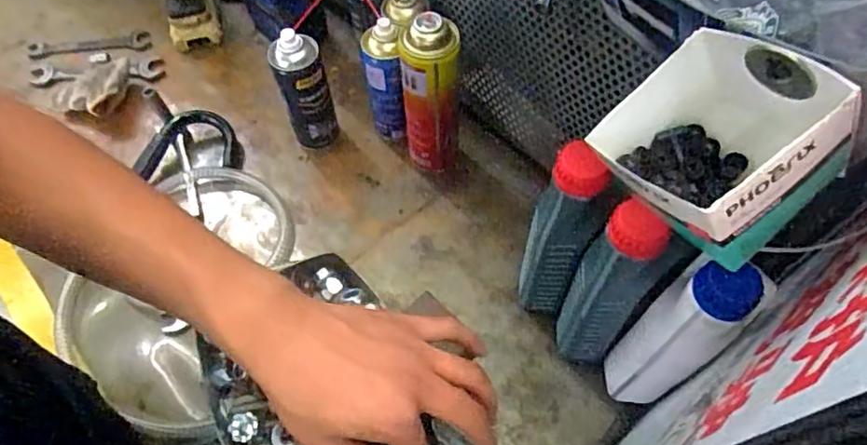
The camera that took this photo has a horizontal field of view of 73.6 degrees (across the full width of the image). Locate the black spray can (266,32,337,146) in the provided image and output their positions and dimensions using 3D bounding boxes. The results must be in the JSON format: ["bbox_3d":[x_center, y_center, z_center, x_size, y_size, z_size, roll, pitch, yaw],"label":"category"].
[{"bbox_3d":[-0.168,-0.164,0.777,0.060,0.195,0.055,0,59,0],"label":"black spray can"}]

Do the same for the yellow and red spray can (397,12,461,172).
[{"bbox_3d":[-0.005,-0.147,0.730,0.069,0.233,0.059,-1,59,0],"label":"yellow and red spray can"}]

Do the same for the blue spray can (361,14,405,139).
[{"bbox_3d":[-0.064,-0.175,0.783,0.052,0.184,0.049,-10,60,-5],"label":"blue spray can"}]

